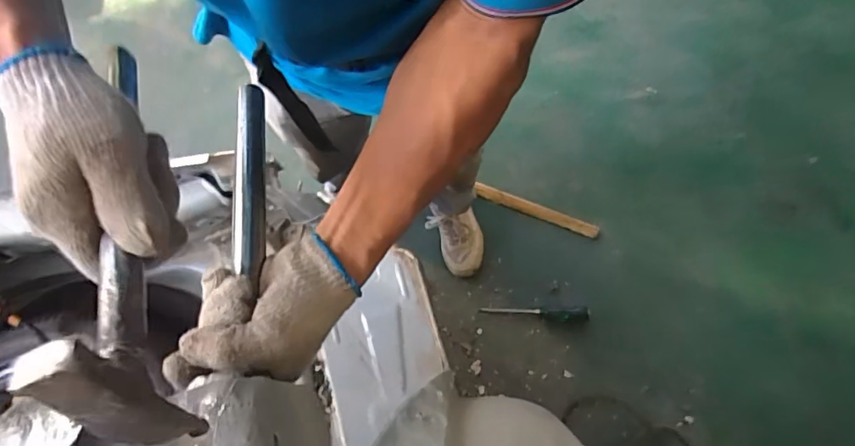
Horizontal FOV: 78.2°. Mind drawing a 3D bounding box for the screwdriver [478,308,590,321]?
[{"bbox_3d":[0.259,0.222,1.283,0.258,0.028,0.030,1,76,0],"label":"screwdriver"}]

